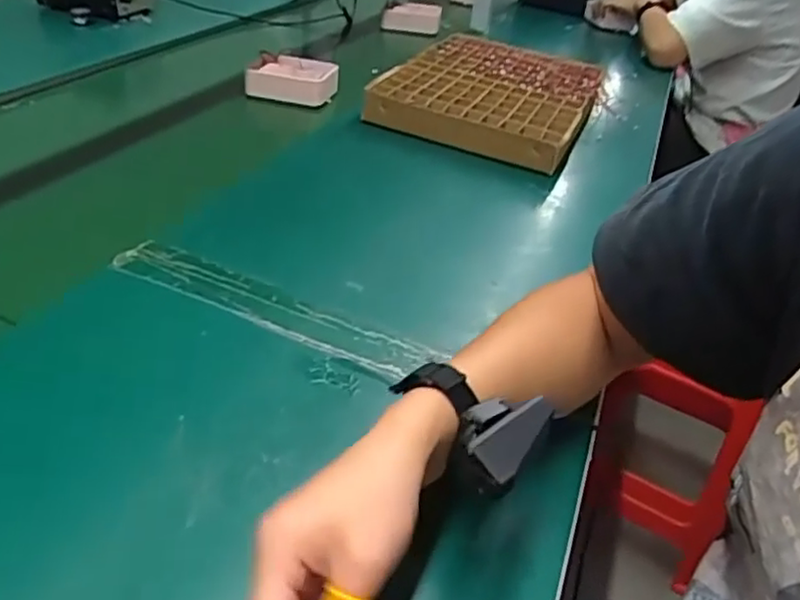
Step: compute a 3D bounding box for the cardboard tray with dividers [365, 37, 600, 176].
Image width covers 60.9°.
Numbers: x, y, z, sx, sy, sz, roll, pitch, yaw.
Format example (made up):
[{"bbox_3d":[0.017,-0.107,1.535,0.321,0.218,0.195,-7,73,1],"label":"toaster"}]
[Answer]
[{"bbox_3d":[0.160,-0.352,1.116,0.298,0.055,0.456,18,36,13],"label":"cardboard tray with dividers"}]

